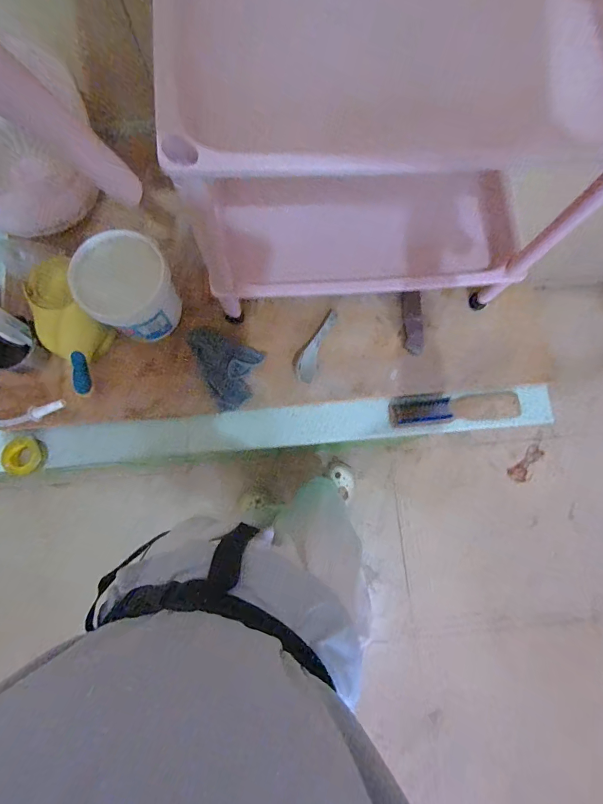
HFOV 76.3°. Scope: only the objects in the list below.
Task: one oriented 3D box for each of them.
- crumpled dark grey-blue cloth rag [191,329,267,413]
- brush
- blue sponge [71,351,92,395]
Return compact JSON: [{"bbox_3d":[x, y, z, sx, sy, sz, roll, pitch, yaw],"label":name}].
[{"bbox_3d":[-0.129,-0.052,0.585,0.120,0.014,0.100,23,79,4],"label":"crumpled dark grey-blue cloth rag"},{"bbox_3d":[0.243,0.008,0.604,0.208,0.022,0.049,-5,79,-2],"label":"brush"},{"bbox_3d":[-0.326,-0.043,0.568,0.022,0.010,0.062,-6,96,-2],"label":"blue sponge"}]

